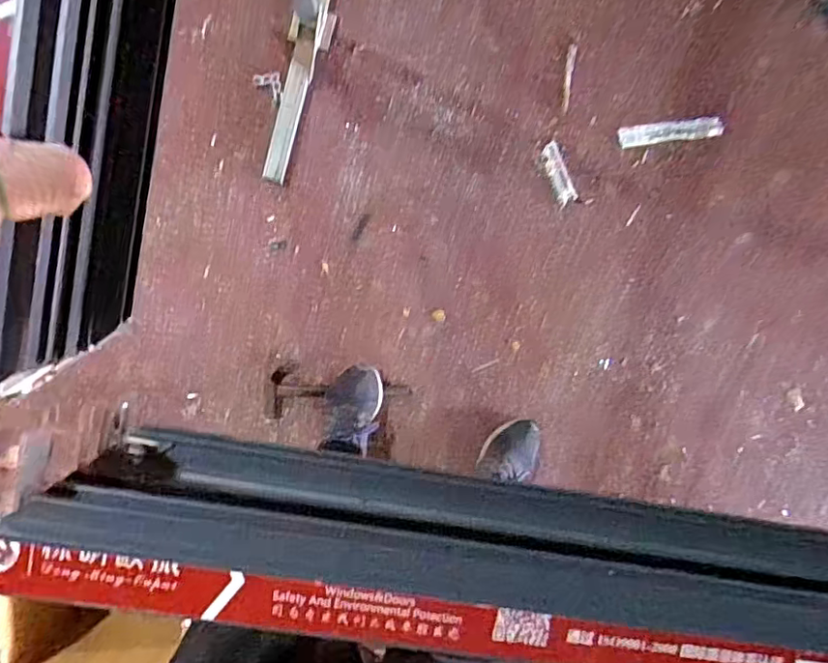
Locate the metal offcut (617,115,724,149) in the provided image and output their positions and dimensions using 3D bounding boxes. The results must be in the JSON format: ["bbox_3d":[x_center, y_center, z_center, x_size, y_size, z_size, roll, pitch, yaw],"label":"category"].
[{"bbox_3d":[0.533,-0.415,1.181,0.217,0.016,0.041,-9,98,-4],"label":"metal offcut"}]

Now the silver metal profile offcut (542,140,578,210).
[{"bbox_3d":[0.298,-0.324,1.169,0.038,0.013,0.127,-24,98,-2],"label":"silver metal profile offcut"}]

